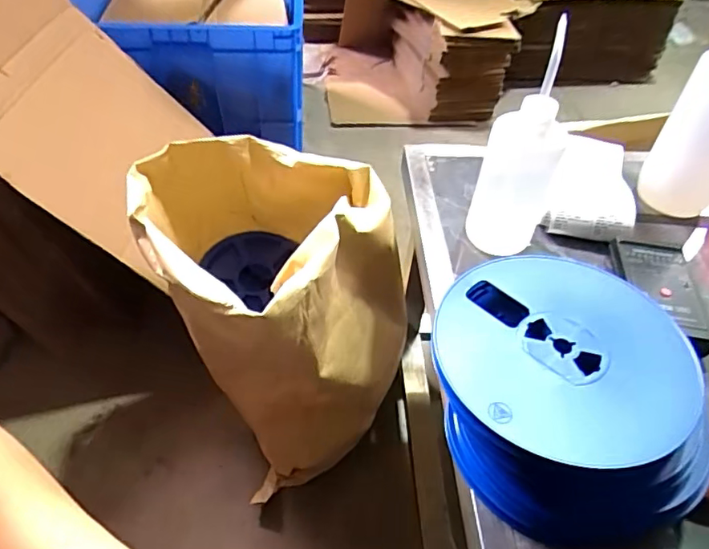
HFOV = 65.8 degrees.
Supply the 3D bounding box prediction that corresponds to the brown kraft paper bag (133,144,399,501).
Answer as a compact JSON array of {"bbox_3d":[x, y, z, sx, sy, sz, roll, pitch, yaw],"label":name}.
[{"bbox_3d":[-0.111,0.030,0.783,0.295,0.406,0.379,-16,51,-19],"label":"brown kraft paper bag"}]

